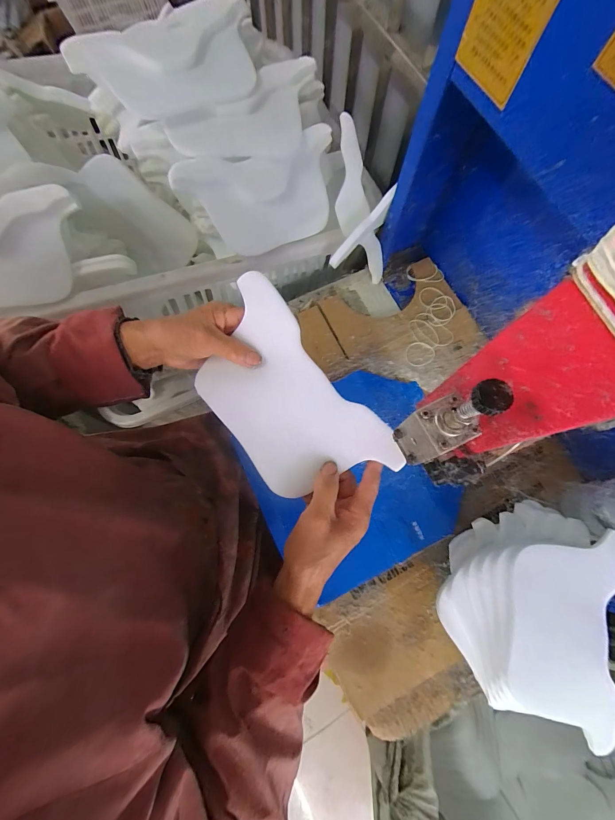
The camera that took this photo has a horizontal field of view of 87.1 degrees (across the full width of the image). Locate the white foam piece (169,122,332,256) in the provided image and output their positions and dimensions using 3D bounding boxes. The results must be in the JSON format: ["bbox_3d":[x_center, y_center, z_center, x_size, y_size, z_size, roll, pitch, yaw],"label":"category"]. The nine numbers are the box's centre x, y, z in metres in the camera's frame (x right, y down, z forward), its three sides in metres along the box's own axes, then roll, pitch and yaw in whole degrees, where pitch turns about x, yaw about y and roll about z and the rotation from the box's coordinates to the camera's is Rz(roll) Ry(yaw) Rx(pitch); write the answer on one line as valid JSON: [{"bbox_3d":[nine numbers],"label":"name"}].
[{"bbox_3d":[-0.059,-0.330,0.503,0.244,0.020,0.135,-29,119,-15],"label":"white foam piece"}]

